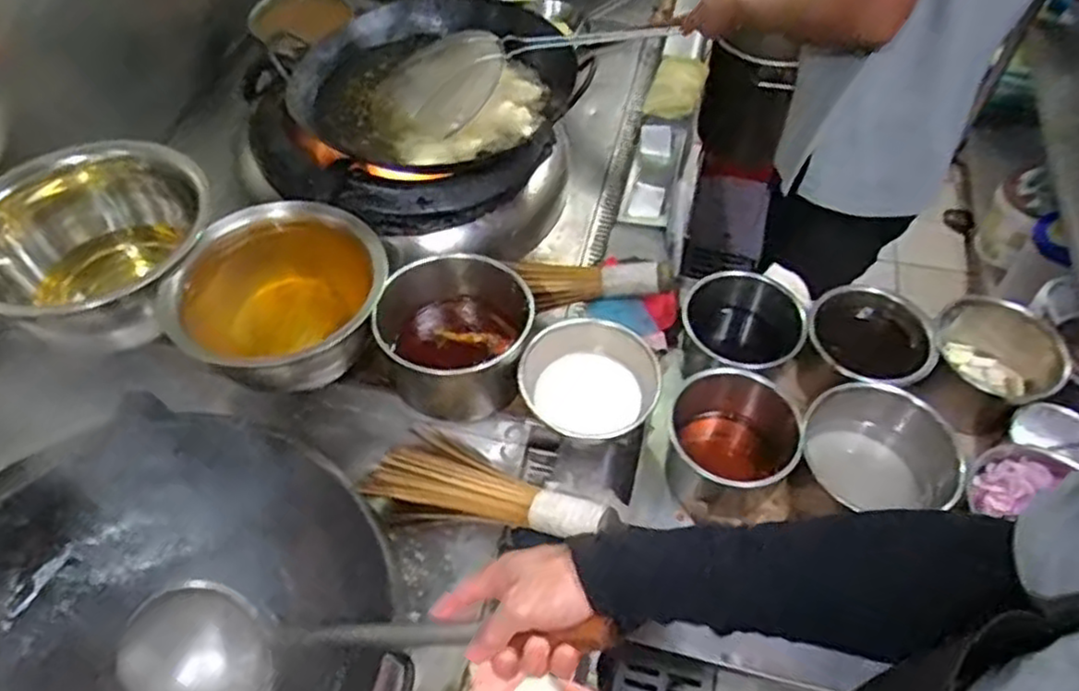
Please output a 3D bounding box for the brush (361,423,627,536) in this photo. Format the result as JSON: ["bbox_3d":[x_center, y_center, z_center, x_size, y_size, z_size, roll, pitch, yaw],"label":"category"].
[{"bbox_3d":[-0.049,0.171,0.863,0.293,0.061,0.109,10,52,27],"label":"brush"}]

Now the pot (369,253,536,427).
[{"bbox_3d":[-0.108,-0.007,0.951,0.182,0.150,0.156,1,53,1],"label":"pot"}]

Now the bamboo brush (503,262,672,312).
[{"bbox_3d":[0.070,-0.092,1.032,0.220,0.061,0.058,3,53,2],"label":"bamboo brush"}]

